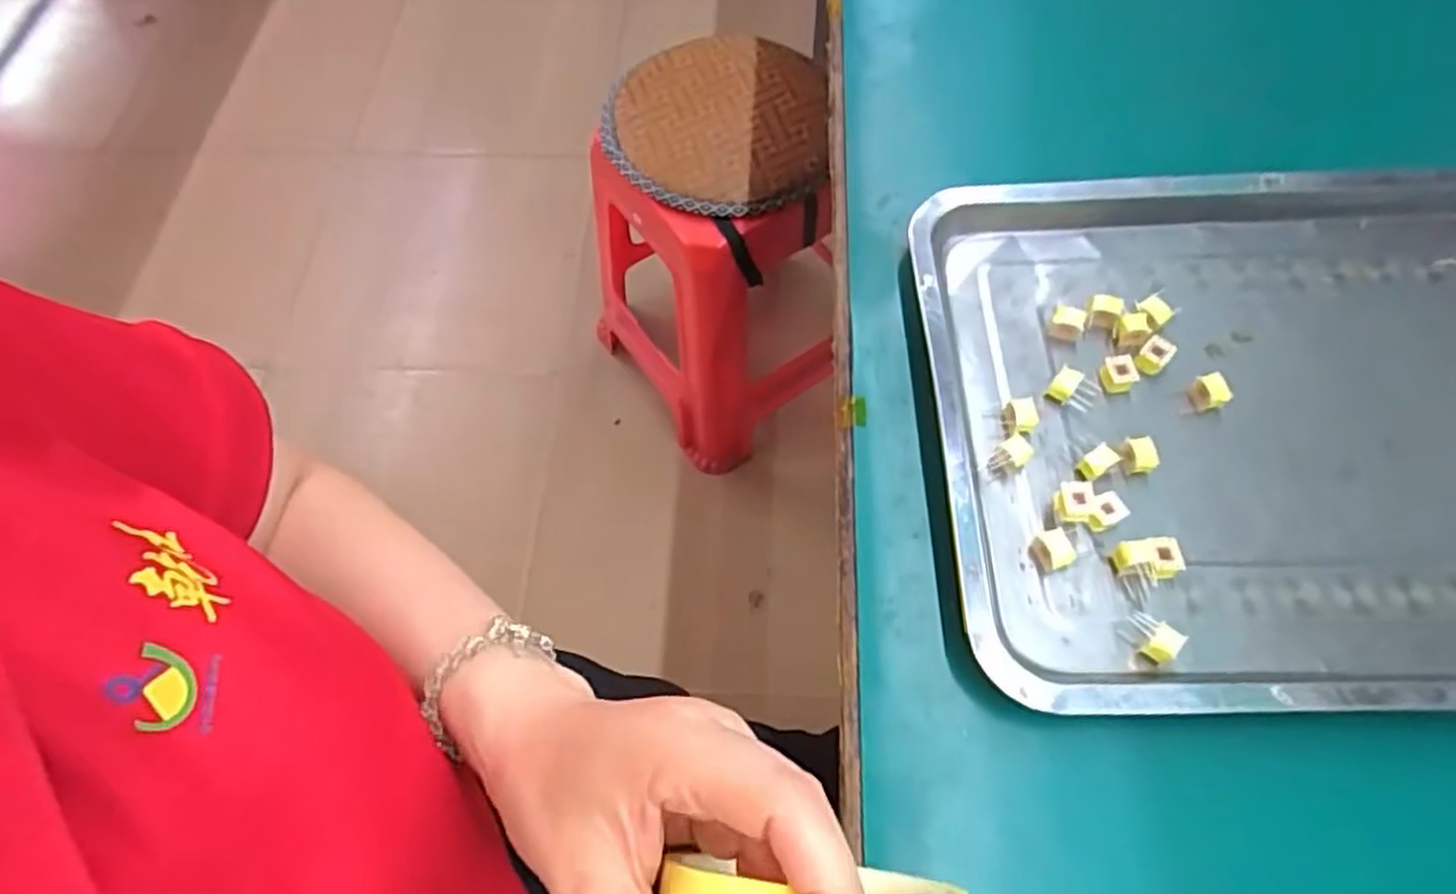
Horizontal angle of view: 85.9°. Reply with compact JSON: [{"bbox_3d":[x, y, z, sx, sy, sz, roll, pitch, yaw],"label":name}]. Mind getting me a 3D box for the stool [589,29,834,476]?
[{"bbox_3d":[-0.004,-0.253,1.072,0.307,0.447,0.317,-34,67,-14],"label":"stool"}]

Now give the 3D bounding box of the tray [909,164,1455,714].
[{"bbox_3d":[0.298,-0.020,0.388,0.390,0.030,0.287,-1,64,2],"label":"tray"}]

